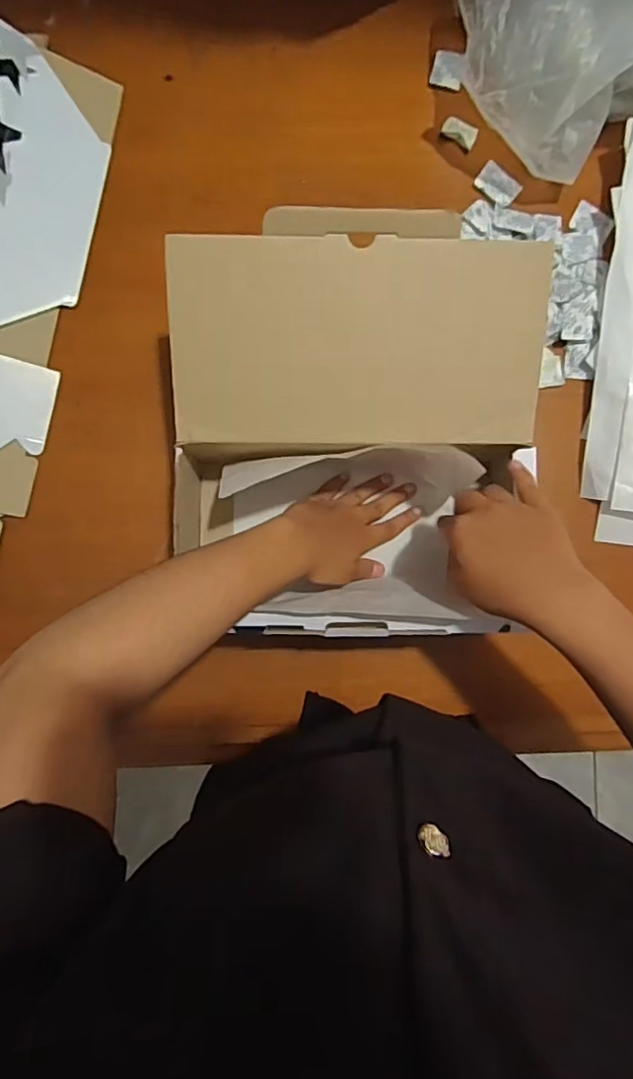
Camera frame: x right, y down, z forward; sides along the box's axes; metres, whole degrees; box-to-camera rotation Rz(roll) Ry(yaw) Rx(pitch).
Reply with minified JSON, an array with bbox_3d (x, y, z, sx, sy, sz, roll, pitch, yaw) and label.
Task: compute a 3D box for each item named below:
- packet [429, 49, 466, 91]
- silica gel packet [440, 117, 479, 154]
[{"bbox_3d":[0.129,-0.459,0.550,0.031,0.009,0.028,20,111,12],"label":"packet"},{"bbox_3d":[0.140,-0.398,0.550,0.034,0.009,0.022,27,87,-1],"label":"silica gel packet"}]

